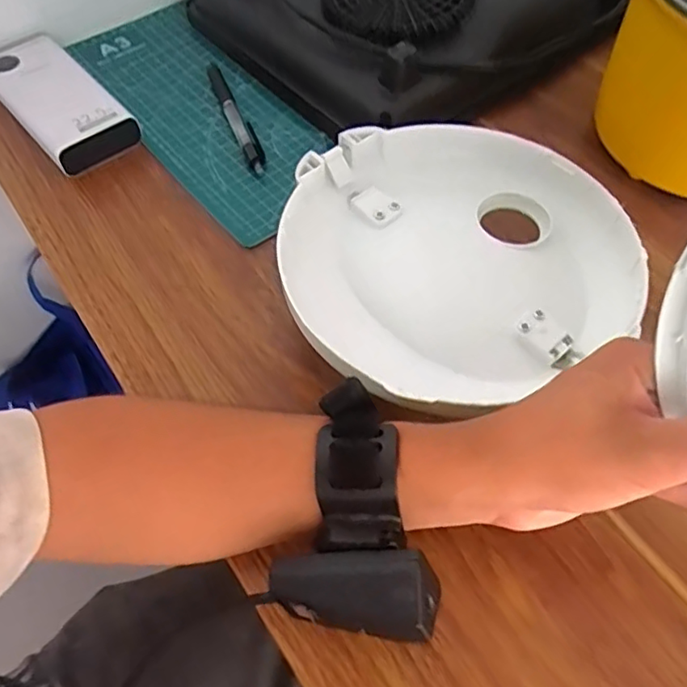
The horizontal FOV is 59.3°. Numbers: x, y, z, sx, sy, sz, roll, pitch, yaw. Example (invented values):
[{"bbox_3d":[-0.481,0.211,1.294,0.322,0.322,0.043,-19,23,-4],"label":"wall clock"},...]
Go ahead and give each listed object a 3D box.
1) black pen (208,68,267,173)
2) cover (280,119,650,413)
[{"bbox_3d":[-0.085,-0.178,0.475,0.014,0.013,0.121,-20,62,-12],"label":"black pen"},{"bbox_3d":[0.067,-0.044,0.369,0.203,0.057,0.188,9,58,4],"label":"cover"}]

